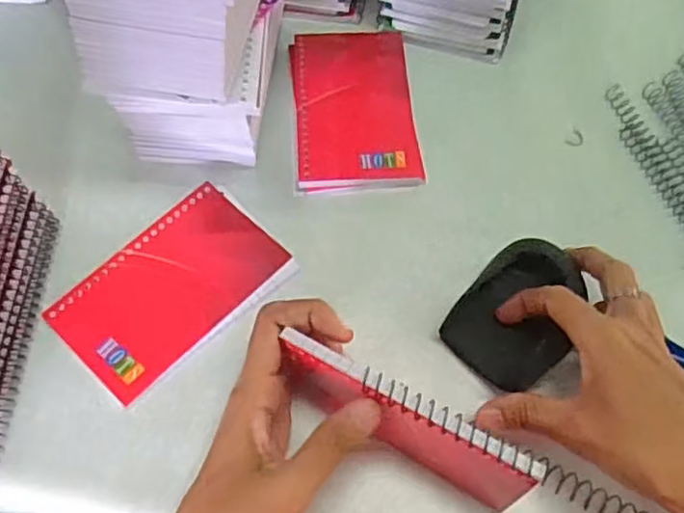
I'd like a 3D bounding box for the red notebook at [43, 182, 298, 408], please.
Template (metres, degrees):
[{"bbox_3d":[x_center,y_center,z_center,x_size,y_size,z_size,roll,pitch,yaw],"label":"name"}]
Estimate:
[{"bbox_3d":[-0.104,0.018,0.409,0.132,0.005,0.081,-41,71,-18],"label":"red notebook"}]

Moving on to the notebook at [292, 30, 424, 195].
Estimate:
[{"bbox_3d":[0.008,-0.105,0.464,0.082,0.009,0.131,-4,64,-3],"label":"notebook"}]

